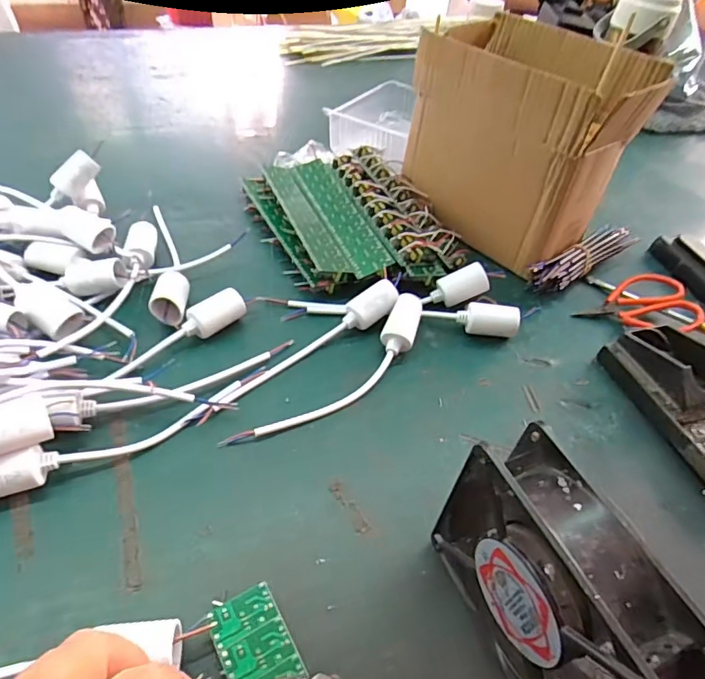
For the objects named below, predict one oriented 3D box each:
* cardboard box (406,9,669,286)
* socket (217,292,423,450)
[{"bbox_3d":[0.175,-0.212,0.520,0.149,0.158,0.195,-33,58,-32],"label":"cardboard box"},{"bbox_3d":[-0.007,0.027,0.398,0.039,0.030,0.199,37,53,25],"label":"socket"}]

